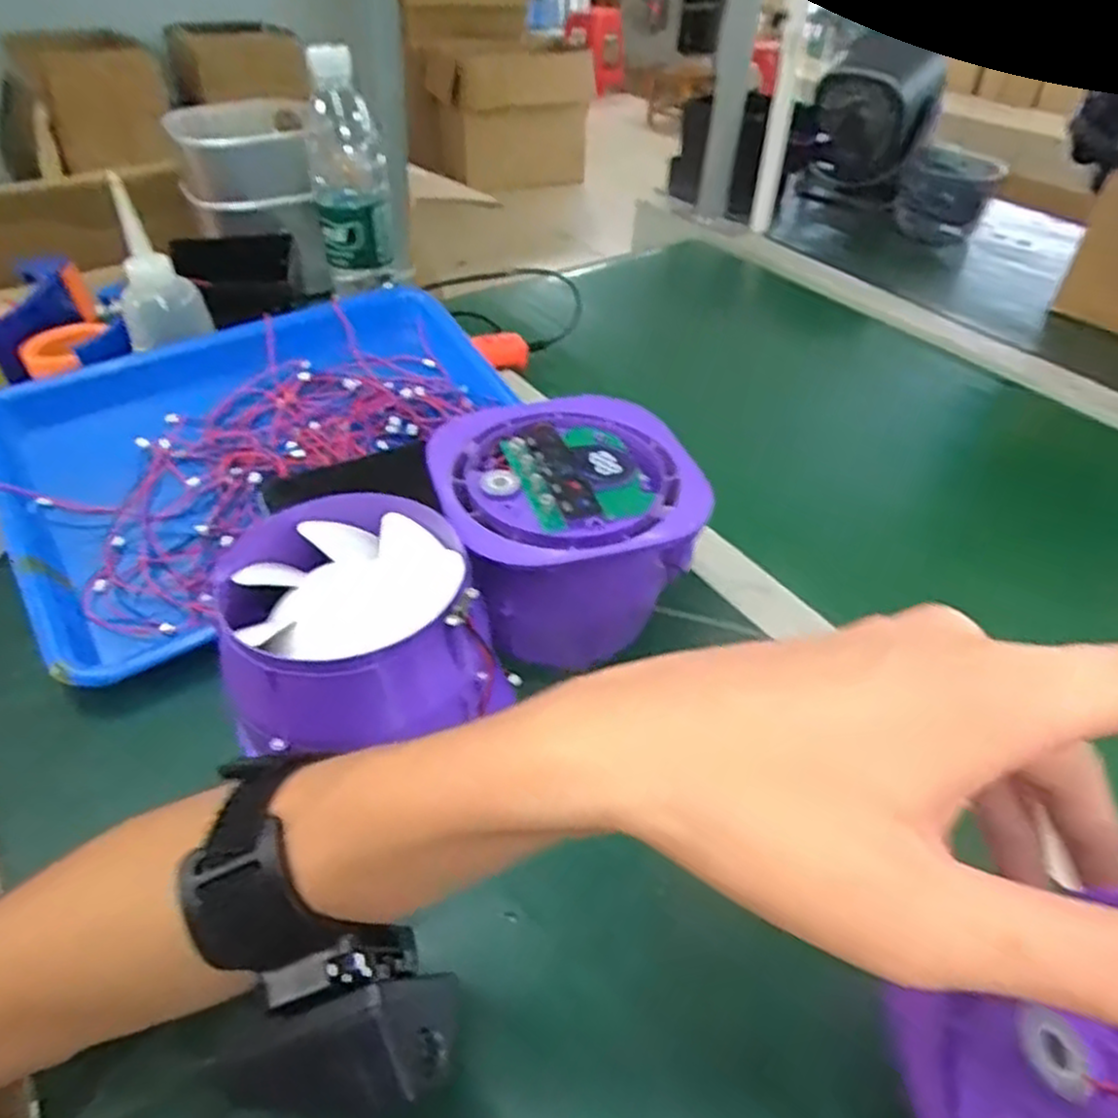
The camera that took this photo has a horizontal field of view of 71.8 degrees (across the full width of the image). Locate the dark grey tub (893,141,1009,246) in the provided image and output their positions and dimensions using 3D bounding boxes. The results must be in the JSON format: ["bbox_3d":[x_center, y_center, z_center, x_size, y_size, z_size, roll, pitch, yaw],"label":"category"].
[{"bbox_3d":[0.489,-0.463,0.974,0.107,0.078,0.131,21,45,19],"label":"dark grey tub"}]

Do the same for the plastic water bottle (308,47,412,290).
[{"bbox_3d":[-0.178,-0.324,0.669,0.071,0.191,0.078,-7,43,-10],"label":"plastic water bottle"}]

